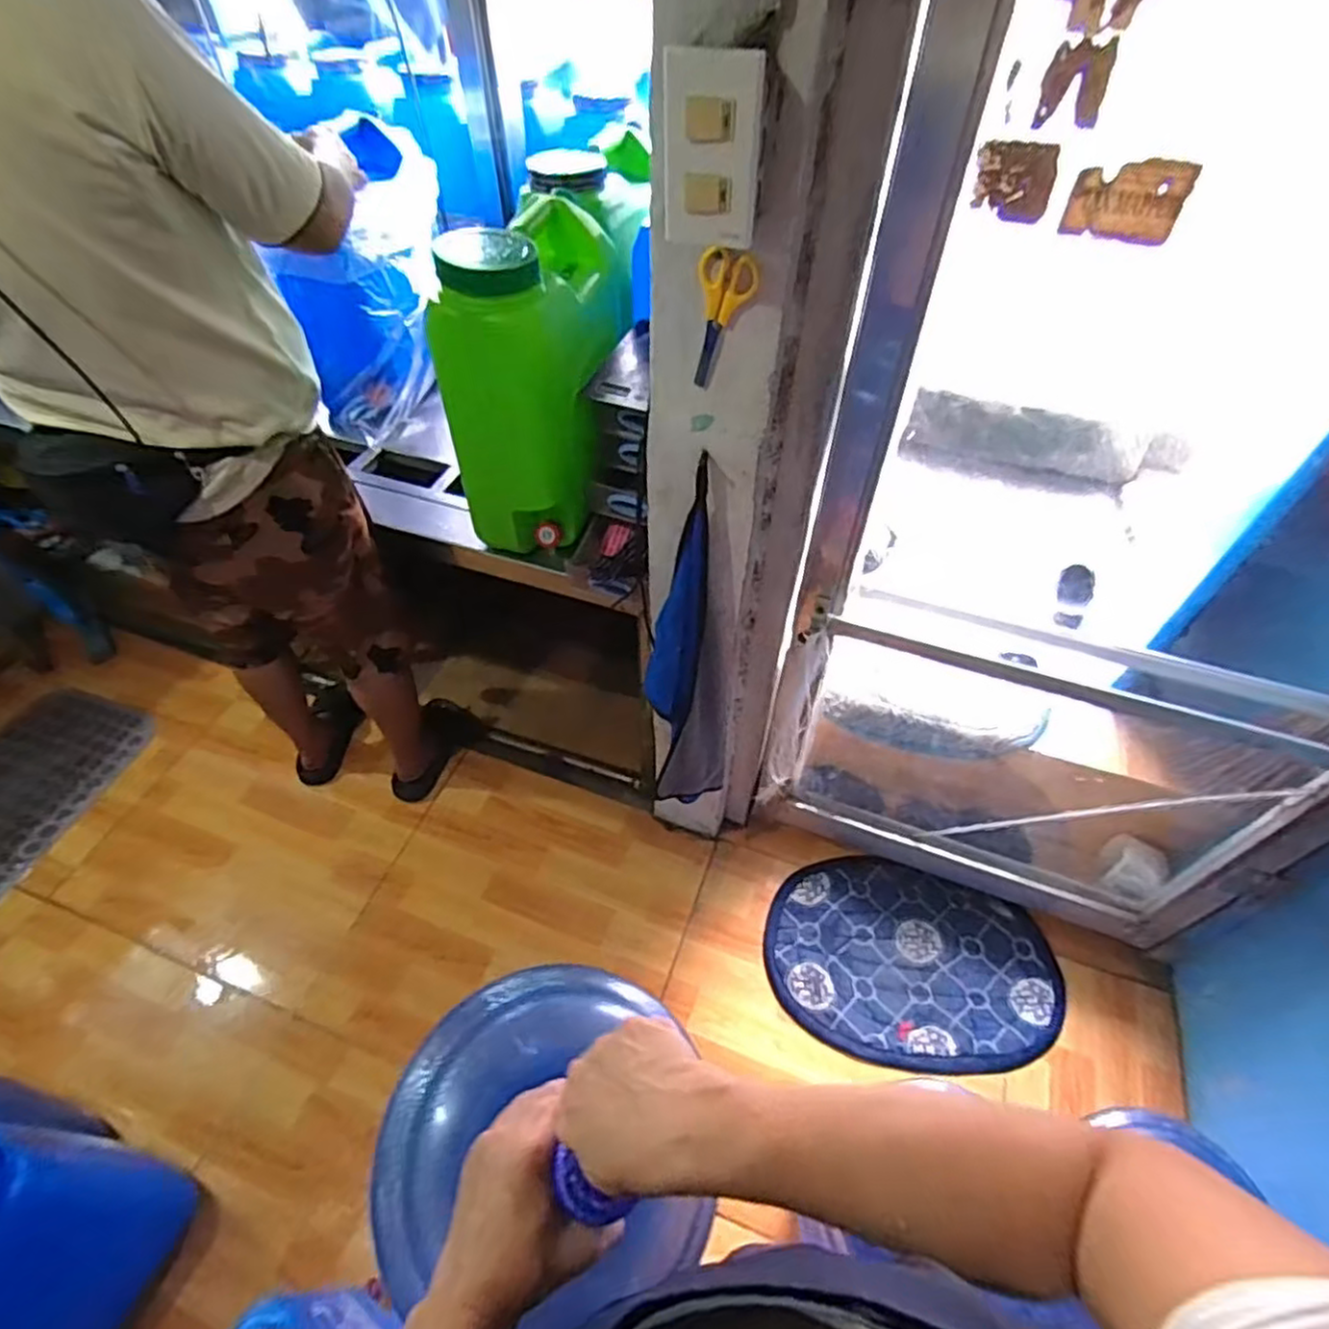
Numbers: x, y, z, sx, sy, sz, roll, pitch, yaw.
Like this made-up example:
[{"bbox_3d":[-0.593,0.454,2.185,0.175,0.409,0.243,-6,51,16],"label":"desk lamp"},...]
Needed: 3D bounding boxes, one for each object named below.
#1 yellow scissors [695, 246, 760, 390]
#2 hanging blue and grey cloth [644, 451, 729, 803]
[{"bbox_3d":[0.056,-0.321,0.663,0.054,0.124,0.004,13,52,10],"label":"yellow scissors"},{"bbox_3d":[0.041,0.026,1.022,0.130,0.595,0.088,3,51,1],"label":"hanging blue and grey cloth"}]

